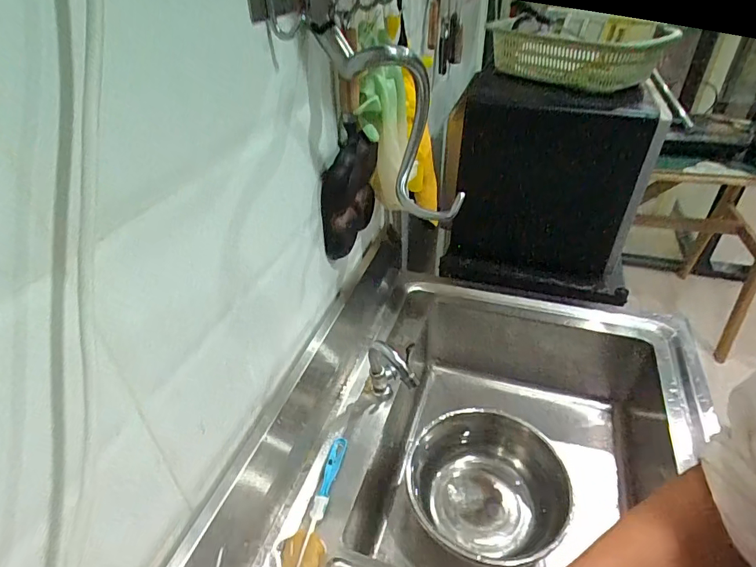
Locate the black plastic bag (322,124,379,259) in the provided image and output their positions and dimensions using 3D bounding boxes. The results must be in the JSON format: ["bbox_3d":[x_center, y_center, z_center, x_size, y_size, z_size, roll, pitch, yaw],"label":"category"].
[{"bbox_3d":[-0.040,-0.150,0.733,0.042,0.182,0.150,13,39,18],"label":"black plastic bag"}]

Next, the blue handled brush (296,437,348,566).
[{"bbox_3d":[-0.076,0.288,0.605,0.023,0.023,0.201,6,38,10],"label":"blue handled brush"}]

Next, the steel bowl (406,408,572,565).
[{"bbox_3d":[0.182,0.342,0.770,0.237,0.113,0.244,-1,37,1],"label":"steel bowl"}]

